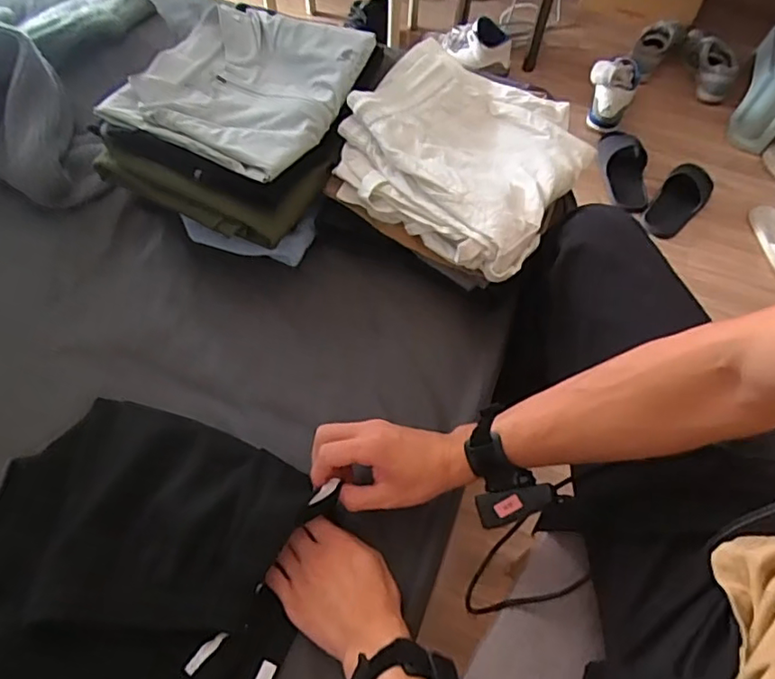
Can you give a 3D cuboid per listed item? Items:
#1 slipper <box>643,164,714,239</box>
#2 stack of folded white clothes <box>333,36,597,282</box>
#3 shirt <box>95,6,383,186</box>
[{"bbox_3d":[0.694,-0.337,1.369,0.103,0.053,0.246,36,65,17],"label":"slipper"},{"bbox_3d":[0.091,-0.237,0.717,0.273,0.064,0.291,29,63,14],"label":"stack of folded white clothes"},{"bbox_3d":[-0.172,-0.310,0.701,0.237,0.034,0.252,25,62,12],"label":"shirt"}]

